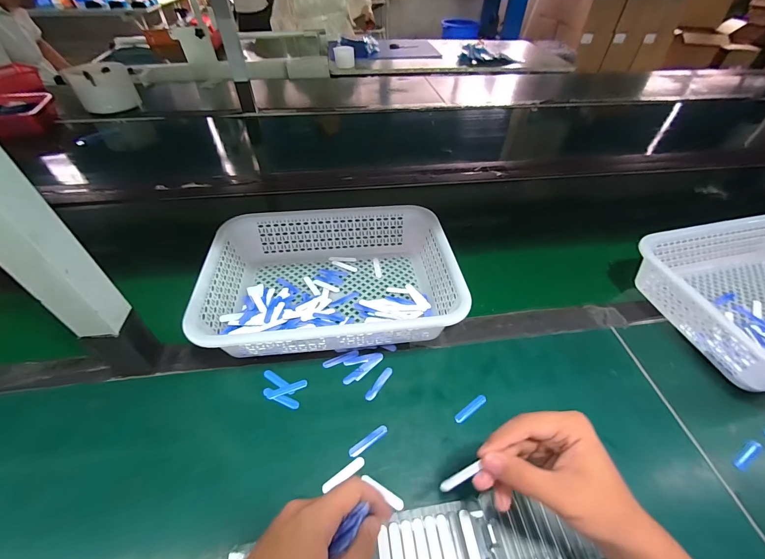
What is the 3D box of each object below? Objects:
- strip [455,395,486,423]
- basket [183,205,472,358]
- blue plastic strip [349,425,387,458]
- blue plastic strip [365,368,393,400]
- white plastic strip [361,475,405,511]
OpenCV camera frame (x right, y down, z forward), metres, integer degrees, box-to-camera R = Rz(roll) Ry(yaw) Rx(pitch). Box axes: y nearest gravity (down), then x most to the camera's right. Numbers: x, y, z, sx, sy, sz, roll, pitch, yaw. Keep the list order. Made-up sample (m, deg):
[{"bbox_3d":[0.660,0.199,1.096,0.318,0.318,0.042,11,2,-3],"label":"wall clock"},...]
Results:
[{"bbox_3d":[0.112,0.163,0.413,0.052,0.005,0.011,-30,54,-26],"label":"strip"},{"bbox_3d":[-0.075,-0.004,0.511,0.357,0.083,0.252,-6,47,-7],"label":"basket"},{"bbox_3d":[-0.016,0.188,0.382,0.052,0.008,0.012,-29,54,-26],"label":"blue plastic strip"},{"bbox_3d":[-0.004,0.137,0.430,0.012,0.004,0.053,28,52,23],"label":"blue plastic strip"},{"bbox_3d":[0.000,0.227,0.347,0.049,0.004,0.010,23,51,19],"label":"white plastic strip"}]

